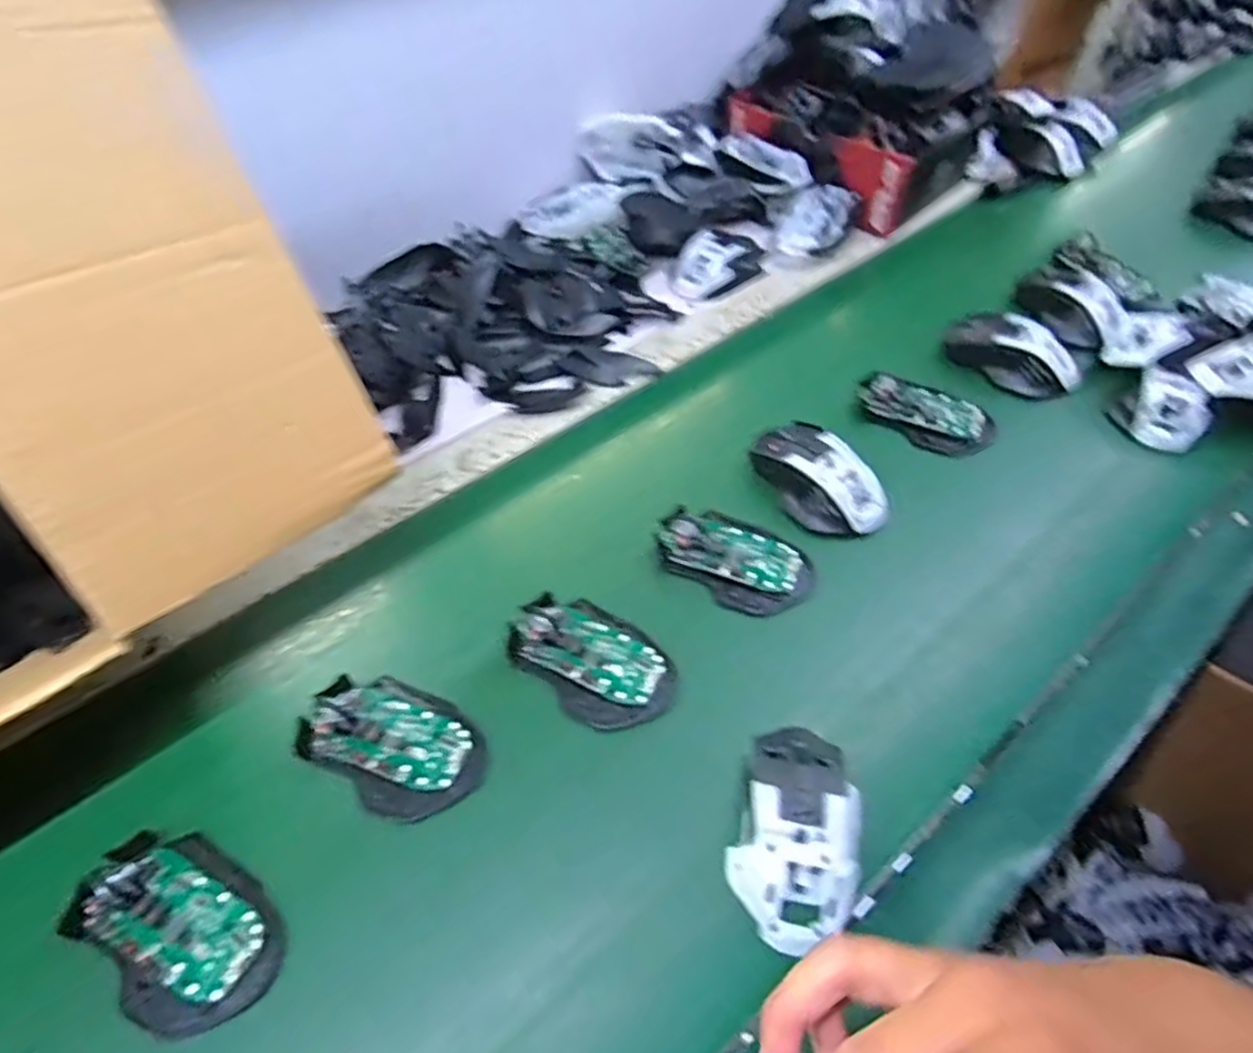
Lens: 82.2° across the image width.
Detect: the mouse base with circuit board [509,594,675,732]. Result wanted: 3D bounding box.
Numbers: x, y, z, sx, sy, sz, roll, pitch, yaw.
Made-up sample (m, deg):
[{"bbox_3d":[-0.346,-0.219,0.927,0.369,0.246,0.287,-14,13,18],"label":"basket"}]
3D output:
[{"bbox_3d":[-0.023,0.085,0.477,0.111,0.021,0.071,35,60,24],"label":"mouse base with circuit board"}]

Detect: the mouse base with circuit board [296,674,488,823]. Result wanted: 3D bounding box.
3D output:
[{"bbox_3d":[-0.143,0.129,0.438,0.112,0.020,0.071,27,57,20],"label":"mouse base with circuit board"}]

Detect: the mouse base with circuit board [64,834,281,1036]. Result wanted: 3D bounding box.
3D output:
[{"bbox_3d":[-0.237,0.206,0.375,0.117,0.020,0.071,33,59,24],"label":"mouse base with circuit board"}]

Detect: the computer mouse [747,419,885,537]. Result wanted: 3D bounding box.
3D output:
[{"bbox_3d":[0.150,-0.038,0.561,0.063,0.032,0.110,-30,57,-21],"label":"computer mouse"}]

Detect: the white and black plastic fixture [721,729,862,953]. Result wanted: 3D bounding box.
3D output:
[{"bbox_3d":[0.095,0.168,0.402,0.068,0.034,0.115,5,52,4],"label":"white and black plastic fixture"}]

